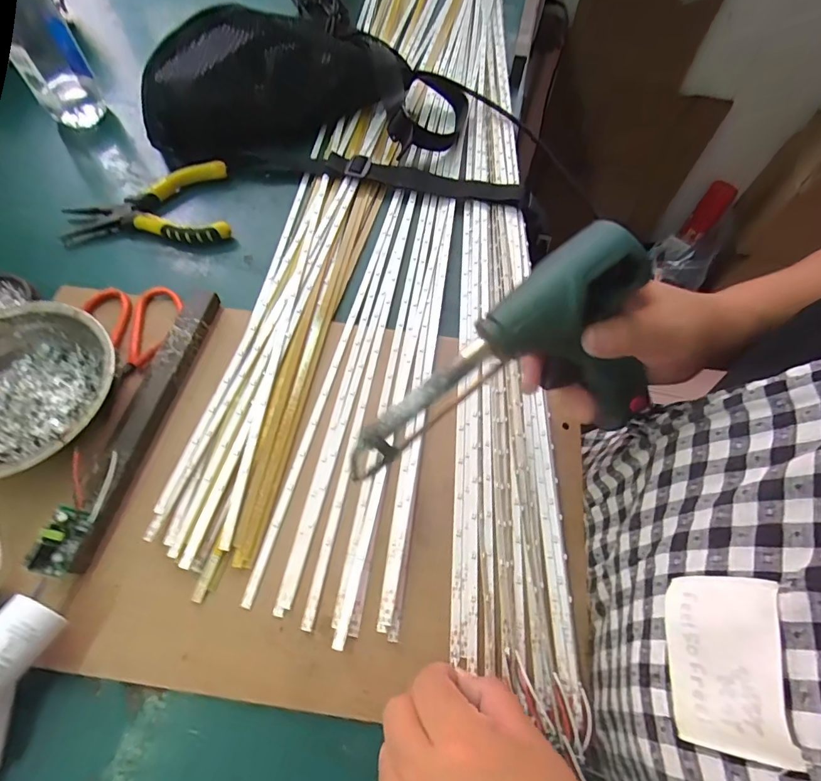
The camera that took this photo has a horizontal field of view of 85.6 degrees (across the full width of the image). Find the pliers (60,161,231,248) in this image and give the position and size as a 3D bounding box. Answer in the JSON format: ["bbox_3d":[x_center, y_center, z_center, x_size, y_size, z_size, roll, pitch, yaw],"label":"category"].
[{"bbox_3d":[-0.242,-0.165,0.409,0.143,0.017,0.086,-12,65,-9],"label":"pliers"}]

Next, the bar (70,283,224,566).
[{"bbox_3d":[-0.188,0.014,0.317,0.022,0.013,0.210,11,64,3],"label":"bar"}]

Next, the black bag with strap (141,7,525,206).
[{"bbox_3d":[-0.068,-0.285,0.440,0.354,0.083,0.151,8,64,1],"label":"black bag with strap"}]

